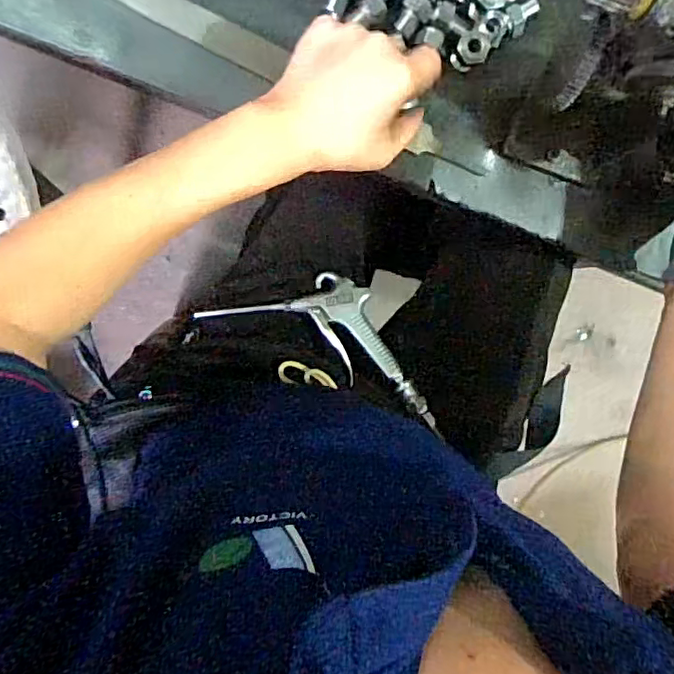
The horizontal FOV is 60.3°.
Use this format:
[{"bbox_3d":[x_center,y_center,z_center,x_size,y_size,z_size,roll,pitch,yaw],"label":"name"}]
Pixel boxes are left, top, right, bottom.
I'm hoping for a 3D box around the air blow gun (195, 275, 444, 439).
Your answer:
[{"bbox_3d":[0.003,-0.006,0.564,0.246,0.020,0.095,26,86,5],"label":"air blow gun"}]

